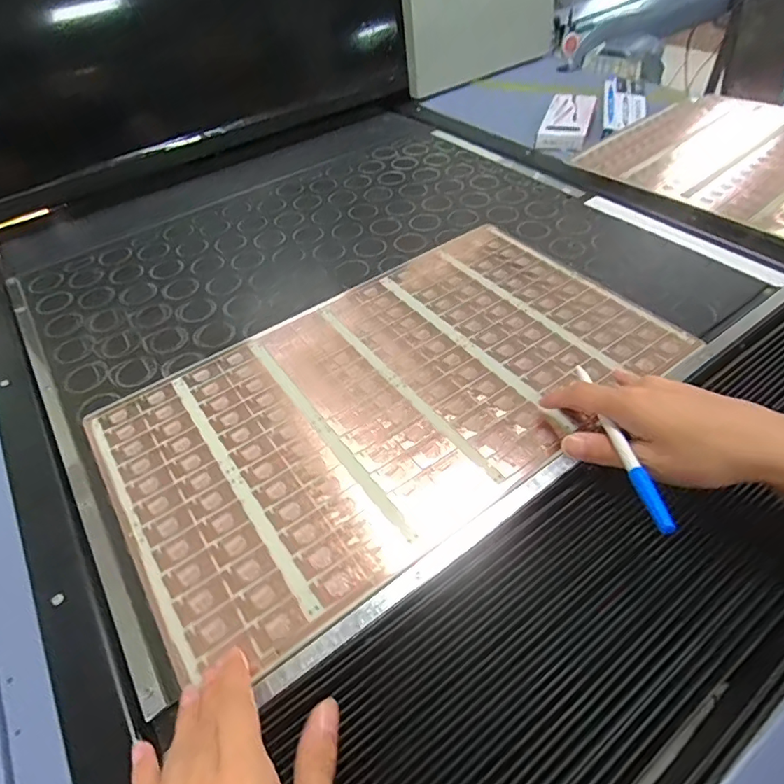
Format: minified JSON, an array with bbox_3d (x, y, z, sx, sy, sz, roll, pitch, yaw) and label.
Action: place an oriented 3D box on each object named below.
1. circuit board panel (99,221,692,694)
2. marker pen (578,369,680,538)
[{"bbox_3d":[0.002,-0.009,0.477,0.501,0.006,0.290,-30,53,-20],"label":"circuit board panel"},{"bbox_3d":[0.161,0.031,0.361,0.010,0.011,0.168,-3,36,2],"label":"marker pen"}]

